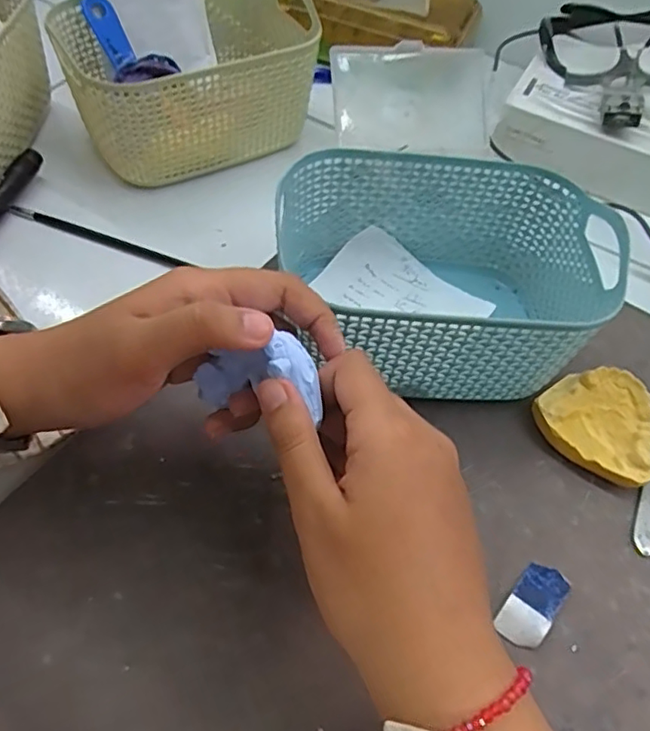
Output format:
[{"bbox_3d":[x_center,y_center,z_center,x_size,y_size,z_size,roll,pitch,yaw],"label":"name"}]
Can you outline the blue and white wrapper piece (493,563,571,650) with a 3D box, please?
[{"bbox_3d":[0.097,0.110,0.274,0.020,0.006,0.039,36,61,18],"label":"blue and white wrapper piece"}]

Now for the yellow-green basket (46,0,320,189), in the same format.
[{"bbox_3d":[-0.087,-0.209,0.424,0.180,0.077,0.119,-23,61,-19],"label":"yellow-green basket"}]

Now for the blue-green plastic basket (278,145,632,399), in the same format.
[{"bbox_3d":[0.059,-0.045,0.328,0.160,0.082,0.113,2,56,-3],"label":"blue-green plastic basket"}]

